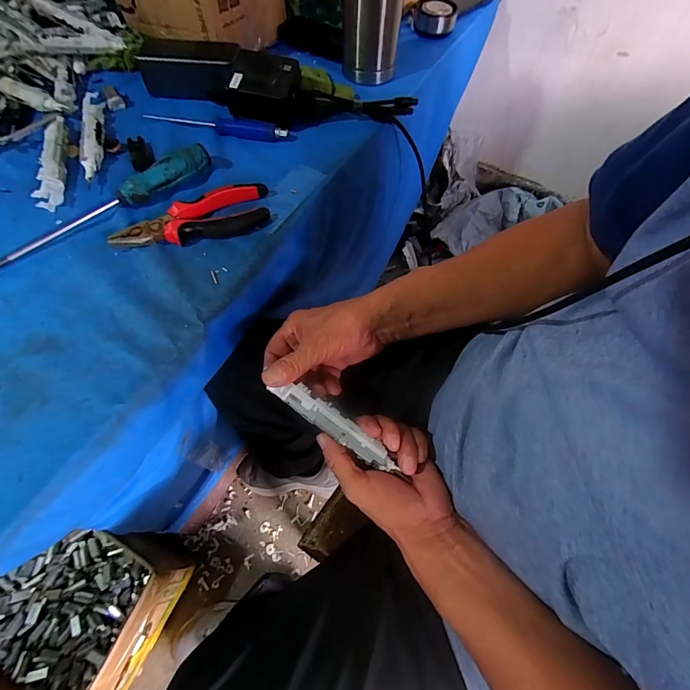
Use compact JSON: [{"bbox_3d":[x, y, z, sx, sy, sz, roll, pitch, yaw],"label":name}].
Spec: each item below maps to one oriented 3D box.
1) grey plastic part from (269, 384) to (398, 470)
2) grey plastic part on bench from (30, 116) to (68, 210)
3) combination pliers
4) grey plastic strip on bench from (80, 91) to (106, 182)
[{"bbox_3d":[-0.009,0.072,0.335,0.129,0.010,0.024,34,65,9],"label":"grey plastic part"},{"bbox_3d":[-0.341,-0.225,0.432,0.024,0.023,0.159,-10,62,-7],"label":"grey plastic part on bench"},{"bbox_3d":[-0.160,-0.137,0.389,0.155,0.020,0.060,-10,62,-7],"label":"combination pliers"},{"bbox_3d":[-0.311,-0.261,0.453,0.024,0.020,0.161,-15,62,-10],"label":"grey plastic strip on bench"}]

